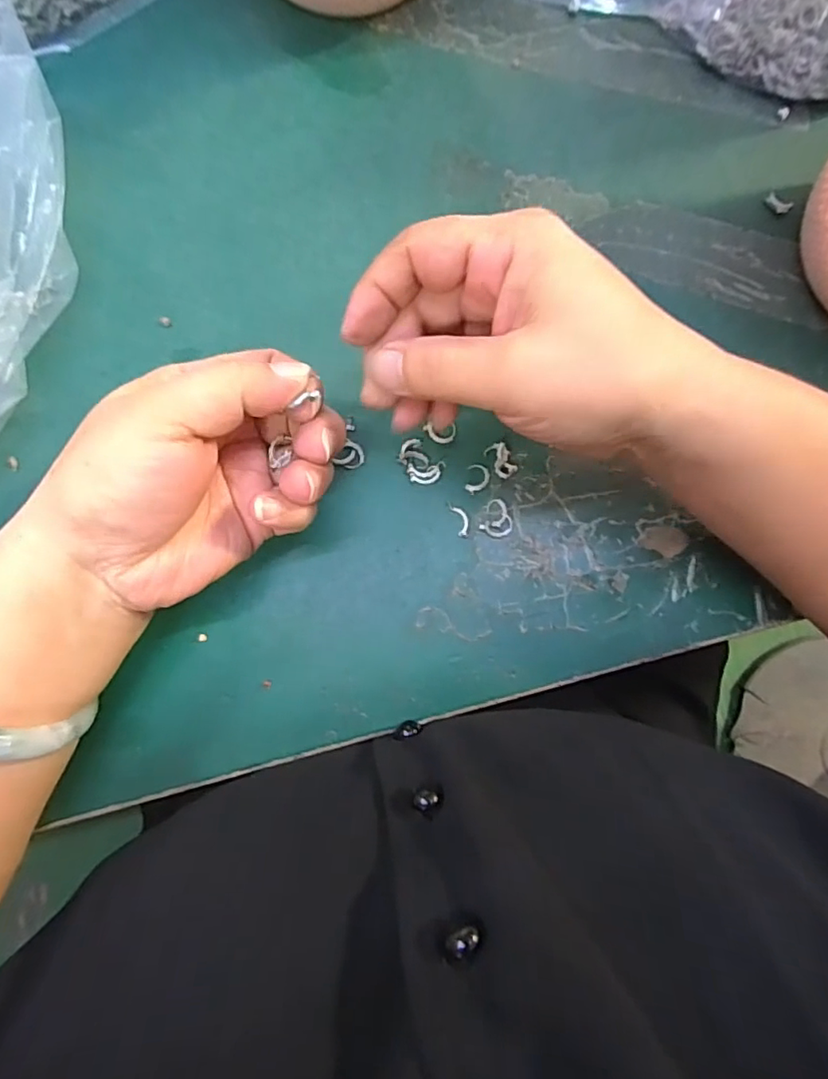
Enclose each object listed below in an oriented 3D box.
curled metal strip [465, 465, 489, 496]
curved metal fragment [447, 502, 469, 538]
[{"bbox_3d":[0.029,-0.028,0.253,0.010,0.004,0.014,10,82,-1],"label":"curled metal strip"},{"bbox_3d":[0.021,-0.009,0.249,0.006,0.004,0.017,-18,83,-5],"label":"curved metal fragment"}]

